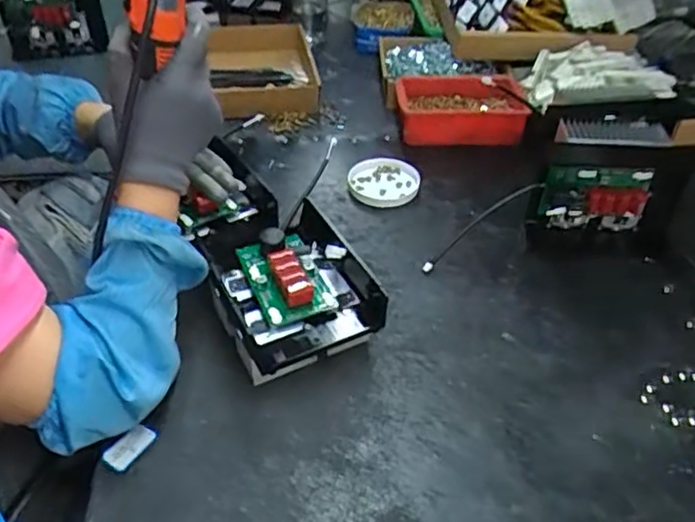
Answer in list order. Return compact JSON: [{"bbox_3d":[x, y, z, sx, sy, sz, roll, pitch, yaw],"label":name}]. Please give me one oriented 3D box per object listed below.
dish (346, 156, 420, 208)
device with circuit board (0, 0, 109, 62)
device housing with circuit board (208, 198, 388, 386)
[{"bbox_3d":[0.050,-0.116,0.909,0.096,0.014,0.110,26,46,24],"label":"dish"},{"bbox_3d":[-0.562,-0.461,1.206,0.174,0.150,0.042,-8,42,-10],"label":"device with circuit board"},{"bbox_3d":[-0.063,0.038,0.681,0.150,0.093,0.184,-19,46,-24],"label":"device housing with circuit board"}]

